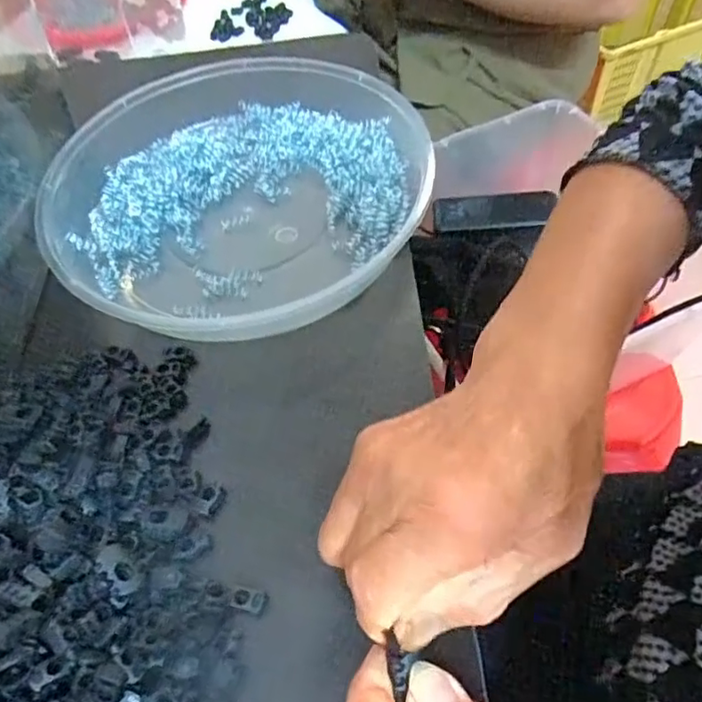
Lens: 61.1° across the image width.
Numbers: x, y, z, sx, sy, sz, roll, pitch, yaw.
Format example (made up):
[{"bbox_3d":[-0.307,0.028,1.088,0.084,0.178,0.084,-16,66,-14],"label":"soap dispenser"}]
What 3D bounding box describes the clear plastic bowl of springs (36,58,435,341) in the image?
[{"bbox_3d":[-0.072,-0.104,0.374,0.240,0.030,0.222,-9,56,-3],"label":"clear plastic bowl of springs"}]

